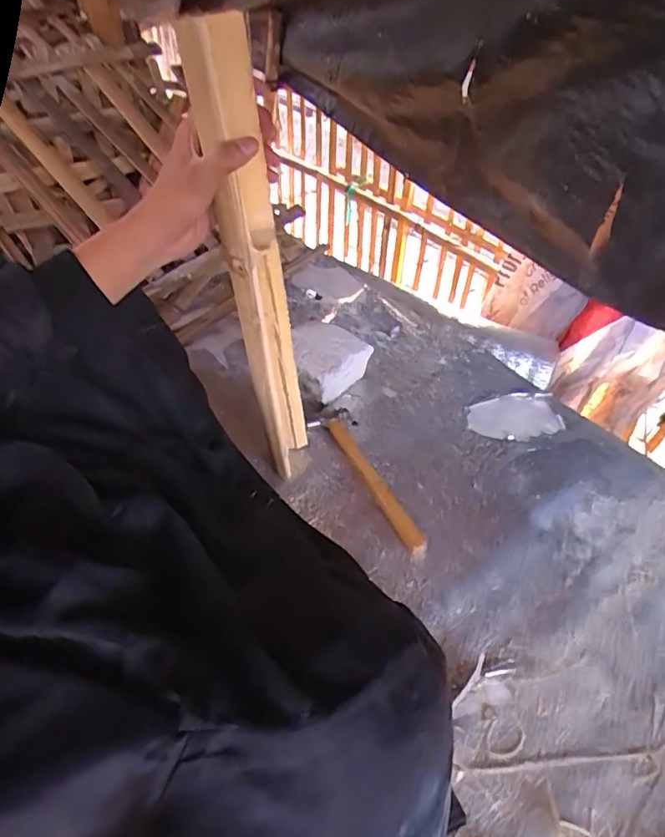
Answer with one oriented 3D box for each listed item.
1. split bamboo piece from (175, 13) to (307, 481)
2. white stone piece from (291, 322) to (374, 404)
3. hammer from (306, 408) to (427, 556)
[{"bbox_3d":[-0.076,-0.123,0.594,0.032,0.507,0.082,8,48,13],"label":"split bamboo piece"},{"bbox_3d":[-0.007,-0.089,0.874,0.085,0.108,0.114,34,51,27],"label":"white stone piece"},{"bbox_3d":[0.059,0.077,0.774,0.083,0.029,0.259,-17,47,-25],"label":"hammer"}]

